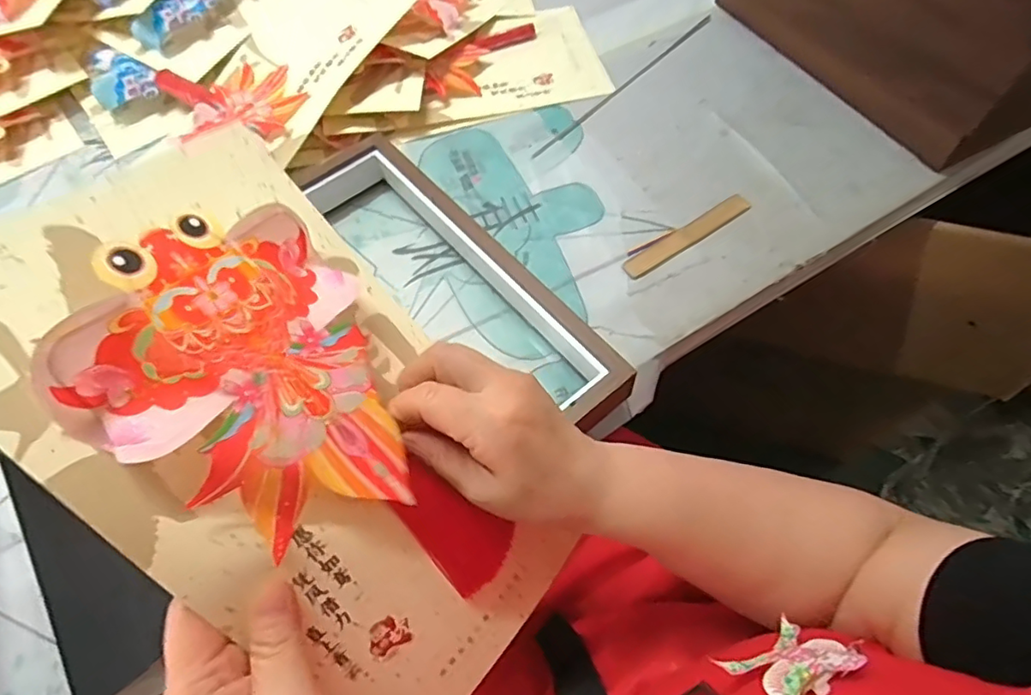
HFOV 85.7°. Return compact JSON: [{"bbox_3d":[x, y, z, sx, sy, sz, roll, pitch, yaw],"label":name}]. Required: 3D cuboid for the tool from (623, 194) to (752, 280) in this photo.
[{"bbox_3d":[0.157,-0.102,0.509,0.139,0.005,0.022,-32,64,-14],"label":"tool"}]

